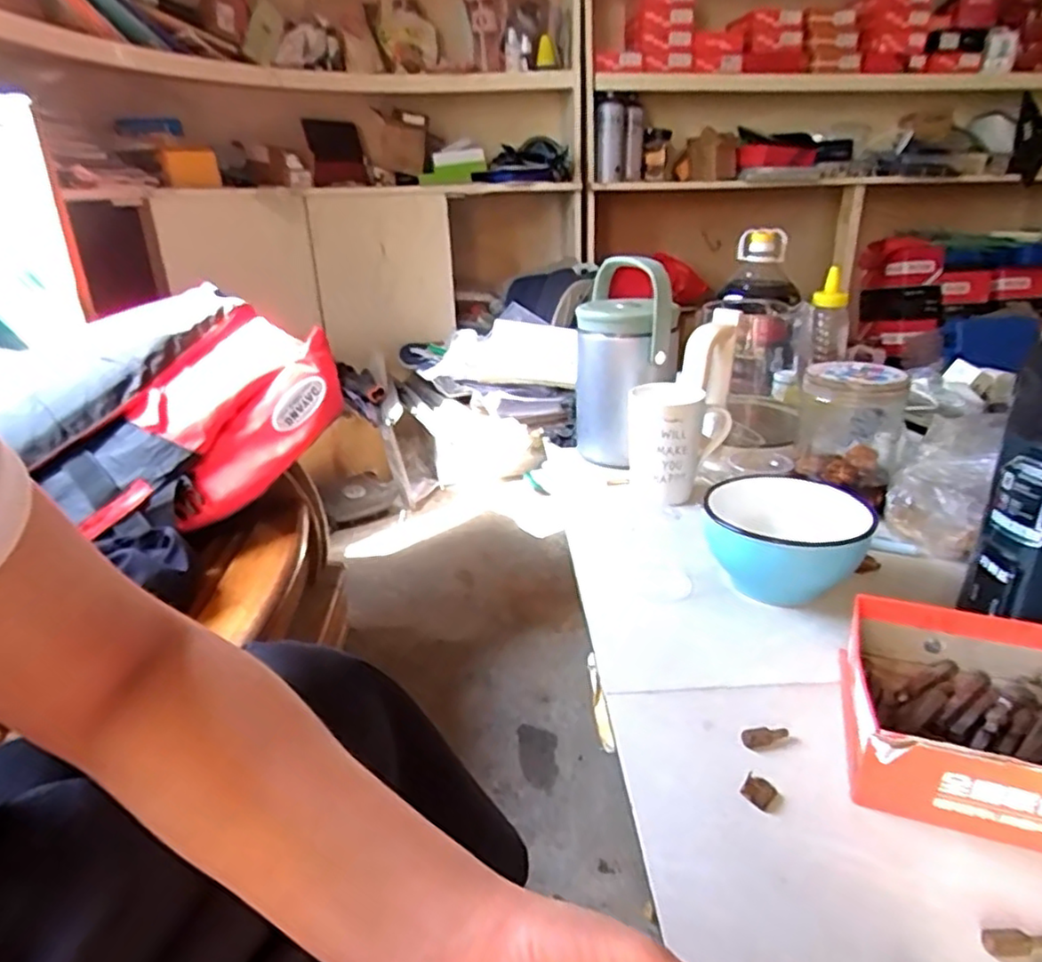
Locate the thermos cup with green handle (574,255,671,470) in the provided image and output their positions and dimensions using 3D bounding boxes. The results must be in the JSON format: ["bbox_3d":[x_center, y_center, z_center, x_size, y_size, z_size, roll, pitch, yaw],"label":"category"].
[{"bbox_3d":[0.125,-0.153,0.857,0.104,0.257,0.119,0,23,3],"label":"thermos cup with green handle"}]

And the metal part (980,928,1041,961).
[{"bbox_3d":[0.227,0.209,0.297,0.029,0.009,0.010,0,23,3],"label":"metal part"}]

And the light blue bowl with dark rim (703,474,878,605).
[{"bbox_3d":[0.231,0.058,0.585,0.132,0.086,0.140,-1,23,0],"label":"light blue bowl with dark rim"}]

